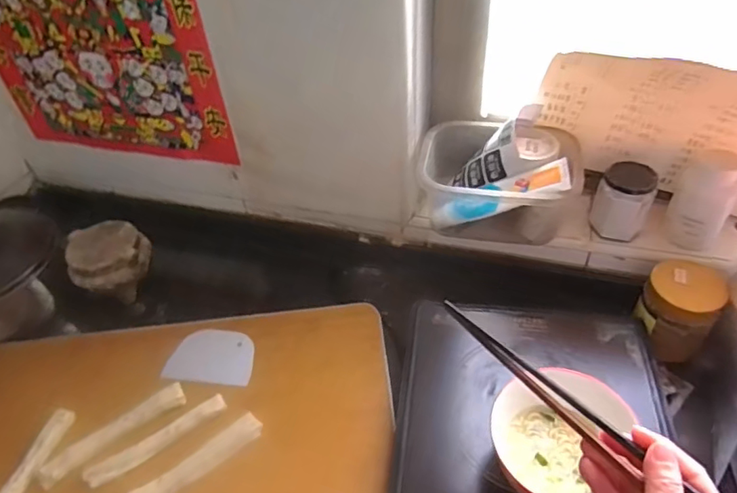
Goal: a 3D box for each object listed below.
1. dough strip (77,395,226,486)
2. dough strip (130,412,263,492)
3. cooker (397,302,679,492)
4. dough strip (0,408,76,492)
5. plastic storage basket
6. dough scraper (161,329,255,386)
[{"bbox_3d":[-0.237,0.217,0.602,0.159,0.009,0.020,-27,48,-20],"label":"dough strip"},{"bbox_3d":[-0.188,0.235,0.584,0.152,0.014,0.027,-30,49,-22],"label":"dough strip"},{"bbox_3d":[0.167,0.202,0.547,0.264,0.041,0.352,4,45,9],"label":"cooker"},{"bbox_3d":[-0.379,0.253,0.577,0.024,0.017,0.168,11,47,17],"label":"dough strip"},{"bbox_3d":[0.168,-0.085,0.697,0.188,0.105,0.132,9,46,14],"label":"plastic storage basket"},{"bbox_3d":[-0.199,0.142,0.690,0.109,0.006,0.077,7,51,12],"label":"dough scraper"}]

